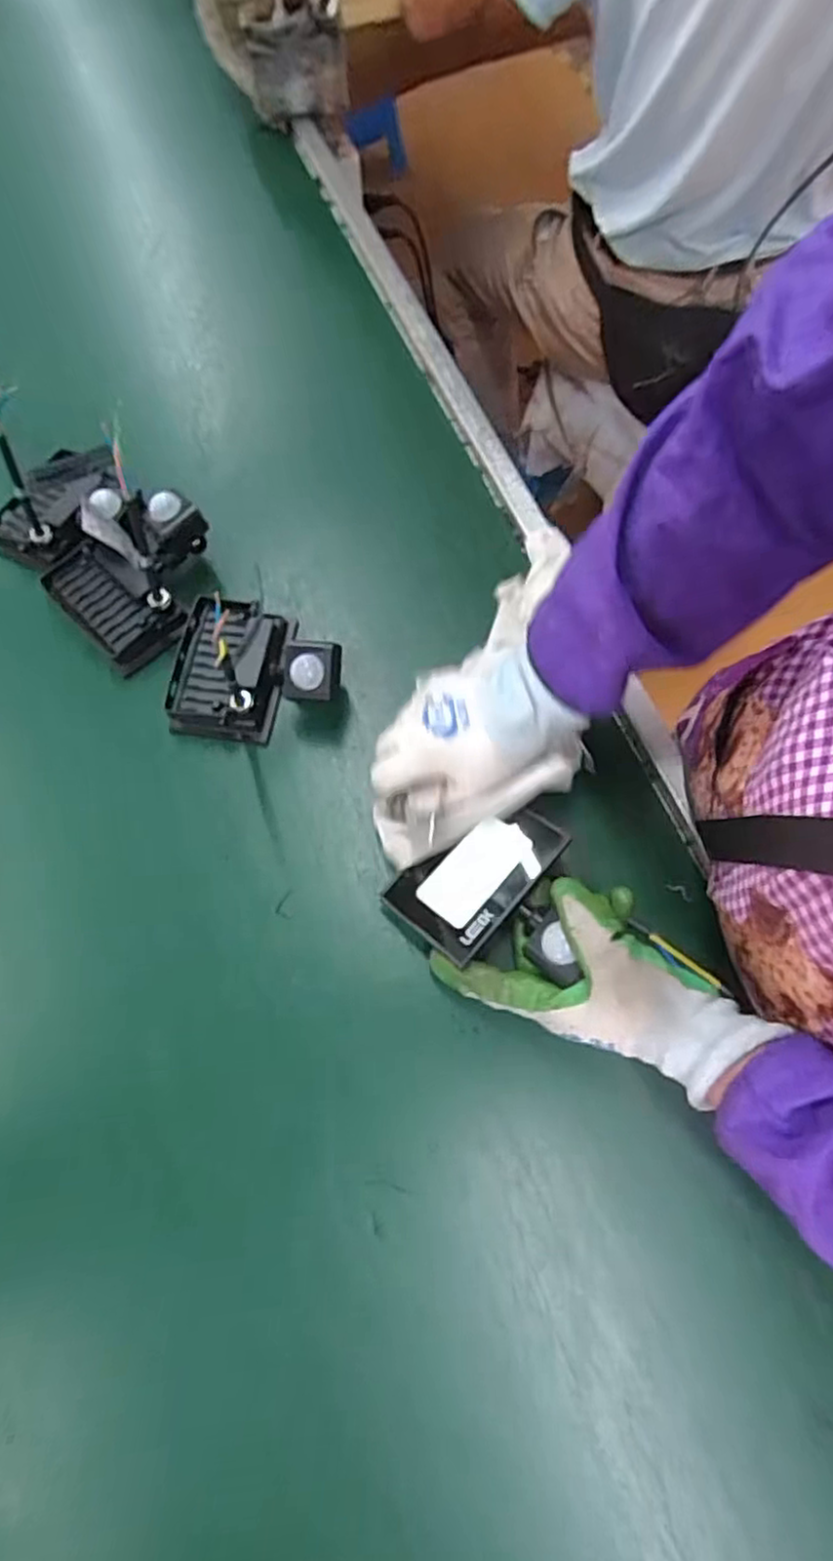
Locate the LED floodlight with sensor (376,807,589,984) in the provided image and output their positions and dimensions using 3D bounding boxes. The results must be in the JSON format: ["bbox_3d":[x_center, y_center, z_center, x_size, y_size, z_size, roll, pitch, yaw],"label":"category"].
[{"bbox_3d":[0.059,0.073,0.441,0.128,0.045,0.107,34,85,40],"label":"LED floodlight with sensor"}]

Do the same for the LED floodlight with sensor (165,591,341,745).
[{"bbox_3d":[-0.117,-0.086,0.511,0.126,0.056,0.106,5,69,3],"label":"LED floodlight with sensor"}]

